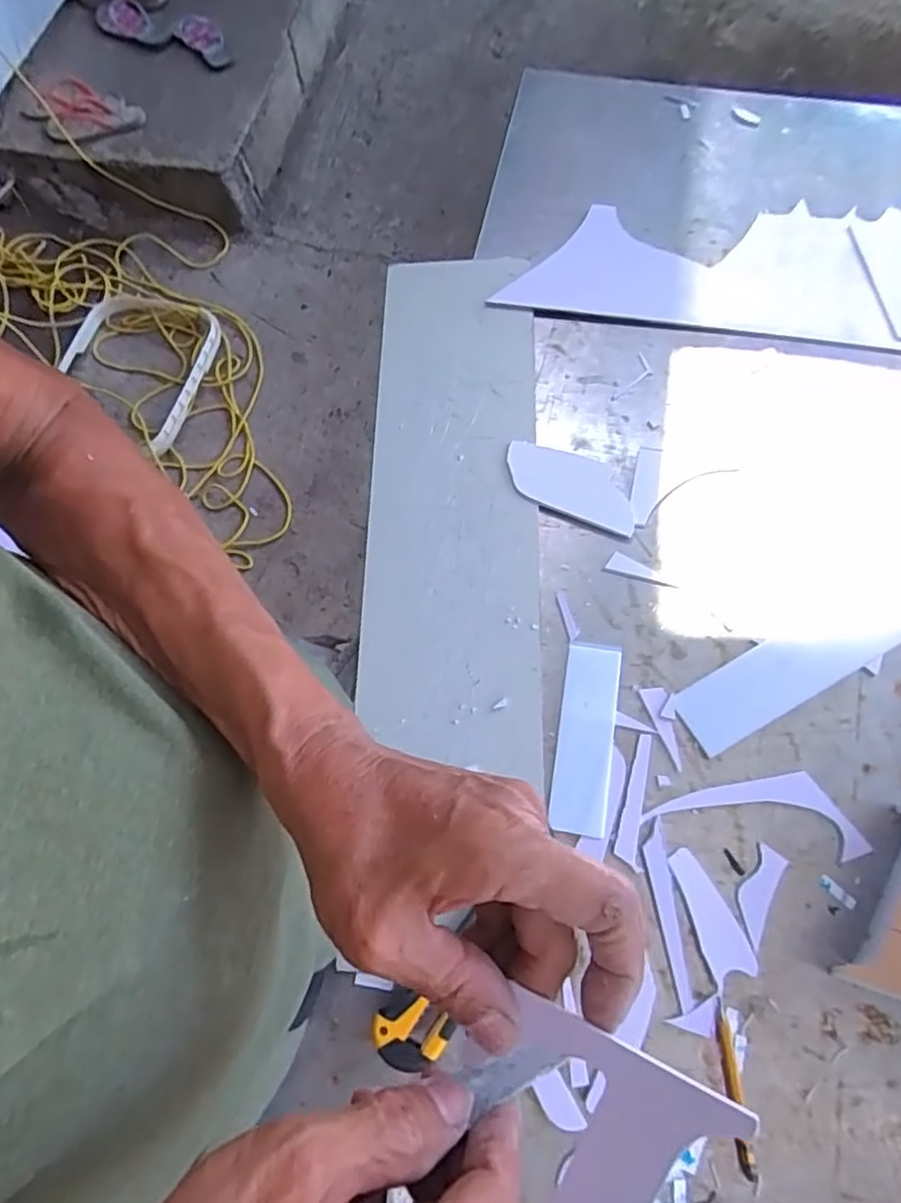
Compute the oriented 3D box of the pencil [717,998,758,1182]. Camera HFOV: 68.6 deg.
[{"bbox_3d":[0.173,0.296,0.401,0.009,0.005,0.089,-3,69,1],"label":"pencil"}]

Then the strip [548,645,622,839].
[{"bbox_3d":[0.097,0.097,0.476,0.039,0.007,0.132,7,73,11],"label":"strip"}]

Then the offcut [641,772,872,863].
[{"bbox_3d":[0.209,0.143,0.457,0.148,0.004,0.050,5,69,4],"label":"offcut"}]

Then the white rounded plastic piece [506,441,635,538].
[{"bbox_3d":[0.100,-0.097,0.546,0.114,0.009,0.055,23,72,11],"label":"white rounded plastic piece"}]

